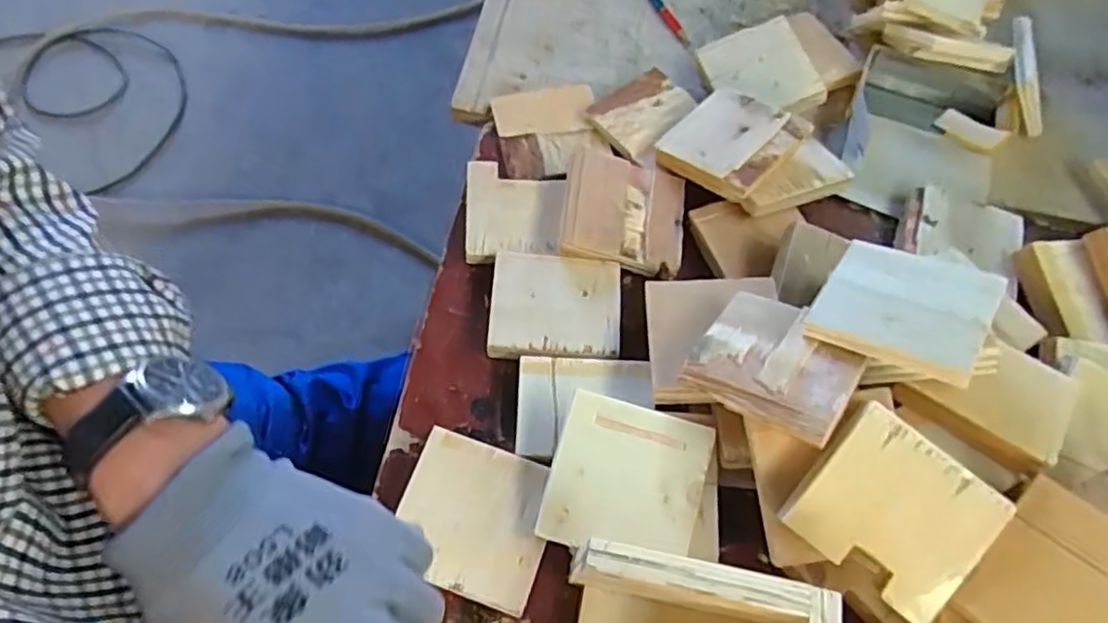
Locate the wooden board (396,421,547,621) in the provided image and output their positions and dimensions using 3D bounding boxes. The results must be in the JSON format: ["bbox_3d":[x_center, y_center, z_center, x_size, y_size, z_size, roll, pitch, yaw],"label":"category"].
[{"bbox_3d":[-0.048,0.124,0.412,0.089,0.012,0.085,19,65,5],"label":"wooden board"}]

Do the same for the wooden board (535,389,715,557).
[{"bbox_3d":[0.044,0.101,0.411,0.091,0.006,0.087,16,77,-4],"label":"wooden board"}]

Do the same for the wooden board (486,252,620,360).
[{"bbox_3d":[0.001,-0.005,0.479,0.090,0.009,0.078,4,65,-2],"label":"wooden board"}]

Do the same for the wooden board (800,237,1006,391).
[{"bbox_3d":[0.209,-0.005,0.408,0.089,0.007,0.091,22,55,30],"label":"wooden board"}]

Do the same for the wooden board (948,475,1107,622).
[{"bbox_3d":[0.269,0.146,0.354,0.089,0.010,0.081,-45,59,-10],"label":"wooden board"}]

